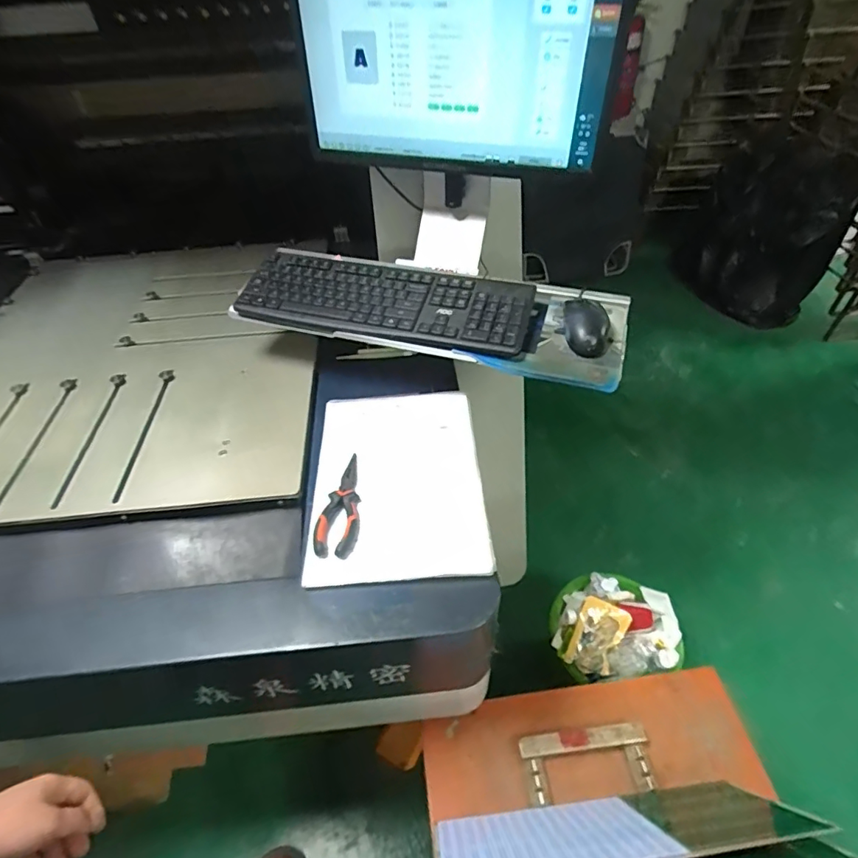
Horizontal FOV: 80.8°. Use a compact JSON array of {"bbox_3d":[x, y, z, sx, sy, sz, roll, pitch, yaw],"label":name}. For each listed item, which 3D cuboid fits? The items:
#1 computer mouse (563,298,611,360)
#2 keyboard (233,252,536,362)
[{"bbox_3d":[0.225,-0.149,0.724,0.063,0.039,0.110,-2,45,5],"label":"computer mouse"},{"bbox_3d":[-0.069,-0.196,0.764,0.443,0.019,0.133,12,62,13],"label":"keyboard"}]

